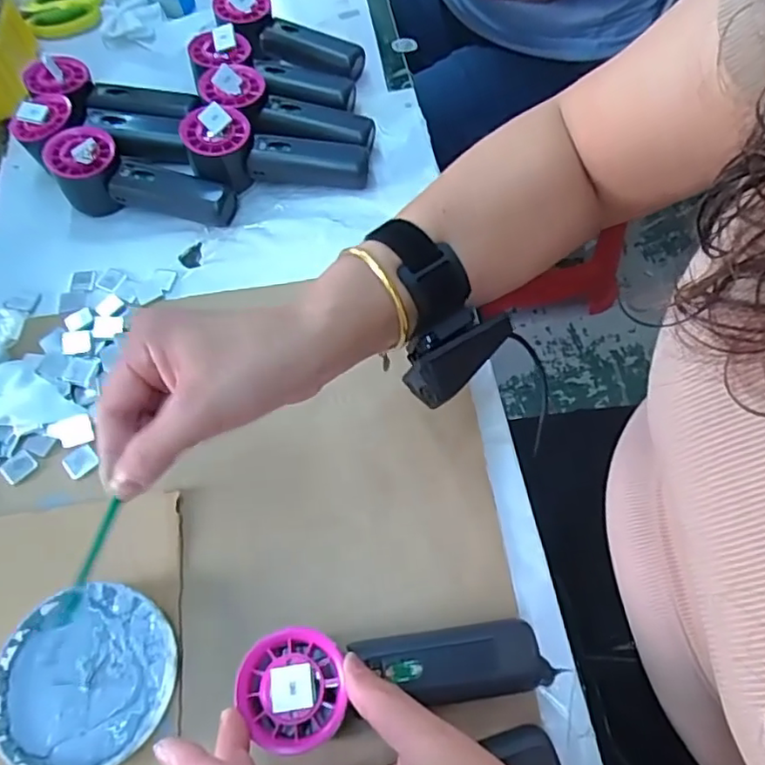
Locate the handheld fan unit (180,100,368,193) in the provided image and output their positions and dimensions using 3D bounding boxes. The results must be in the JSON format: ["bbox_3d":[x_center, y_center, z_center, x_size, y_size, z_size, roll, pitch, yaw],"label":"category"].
[{"bbox_3d":[-0.092,-0.196,0.524,0.158,0.053,0.053,7,62,-7],"label":"handheld fan unit"}]

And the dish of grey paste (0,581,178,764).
[{"bbox_3d":[-0.171,0.170,0.349,0.101,0.016,0.097,-30,64,-12],"label":"dish of grey paste"}]

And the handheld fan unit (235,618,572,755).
[{"bbox_3d":[0.012,0.156,0.323,0.169,0.031,0.052,-3,61,-10],"label":"handheld fan unit"}]

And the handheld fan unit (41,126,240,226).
[{"bbox_3d":[-0.205,-0.178,0.518,0.156,0.051,0.060,6,62,6],"label":"handheld fan unit"}]

